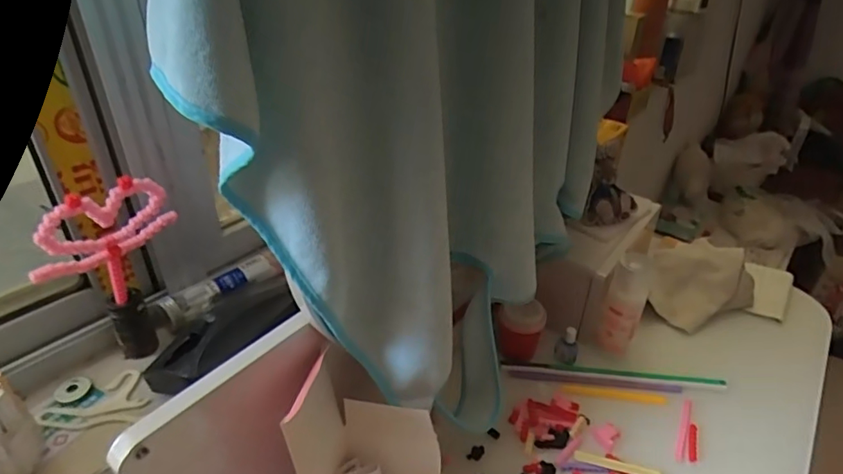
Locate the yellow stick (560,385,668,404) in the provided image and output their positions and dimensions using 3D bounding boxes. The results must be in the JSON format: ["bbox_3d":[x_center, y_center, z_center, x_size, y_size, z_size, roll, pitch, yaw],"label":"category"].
[{"bbox_3d":[0.241,0.198,0.645,0.128,0.006,0.014,5,33,5],"label":"yellow stick"}]

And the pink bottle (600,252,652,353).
[{"bbox_3d":[0.262,0.087,0.662,0.045,0.129,0.040,20,37,25],"label":"pink bottle"}]

